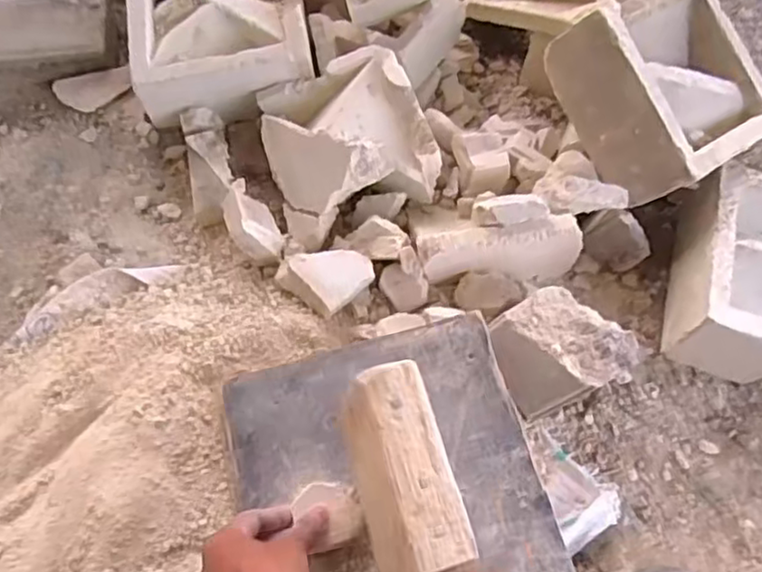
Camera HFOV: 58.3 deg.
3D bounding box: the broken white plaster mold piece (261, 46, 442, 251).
[{"bbox_3d":[-0.041,-0.160,0.755,0.166,0.091,0.179,-17,66,-13],"label":"broken white plaster mold piece"}]

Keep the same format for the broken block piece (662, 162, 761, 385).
[{"bbox_3d":[0.387,-0.019,0.728,0.121,0.098,0.200,15,63,3],"label":"broken block piece"}]

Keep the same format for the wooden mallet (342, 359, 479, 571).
[{"bbox_3d":[0.030,0.185,0.475,0.057,0.101,0.243,-13,63,-11],"label":"wooden mallet"}]

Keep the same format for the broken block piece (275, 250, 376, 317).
[{"bbox_3d":[-0.054,-0.013,0.700,0.075,0.025,0.078,37,66,13],"label":"broken block piece"}]

